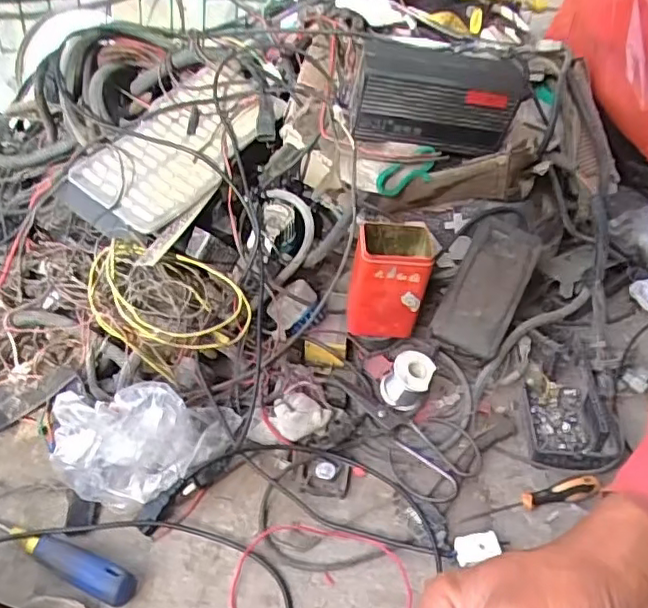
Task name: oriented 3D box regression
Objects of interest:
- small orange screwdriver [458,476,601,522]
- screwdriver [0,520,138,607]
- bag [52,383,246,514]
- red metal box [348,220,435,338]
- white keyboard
[{"bbox_3d":[0.212,0.199,0.622,0.145,0.022,0.024,-5,39,-8],"label":"small orange screwdriver"},{"bbox_3d":[-0.281,0.227,0.582,0.233,0.031,0.032,18,42,21],"label":"screwdriver"},{"bbox_3d":[-0.178,0.145,0.630,0.175,0.106,0.085,-14,41,-19],"label":"bag"},{"bbox_3d":[0.081,-0.028,0.750,0.094,0.128,0.070,5,42,0],"label":"red metal box"},{"bbox_3d":[-0.185,-0.200,0.753,0.136,0.037,0.287,34,67,9],"label":"white keyboard"}]

